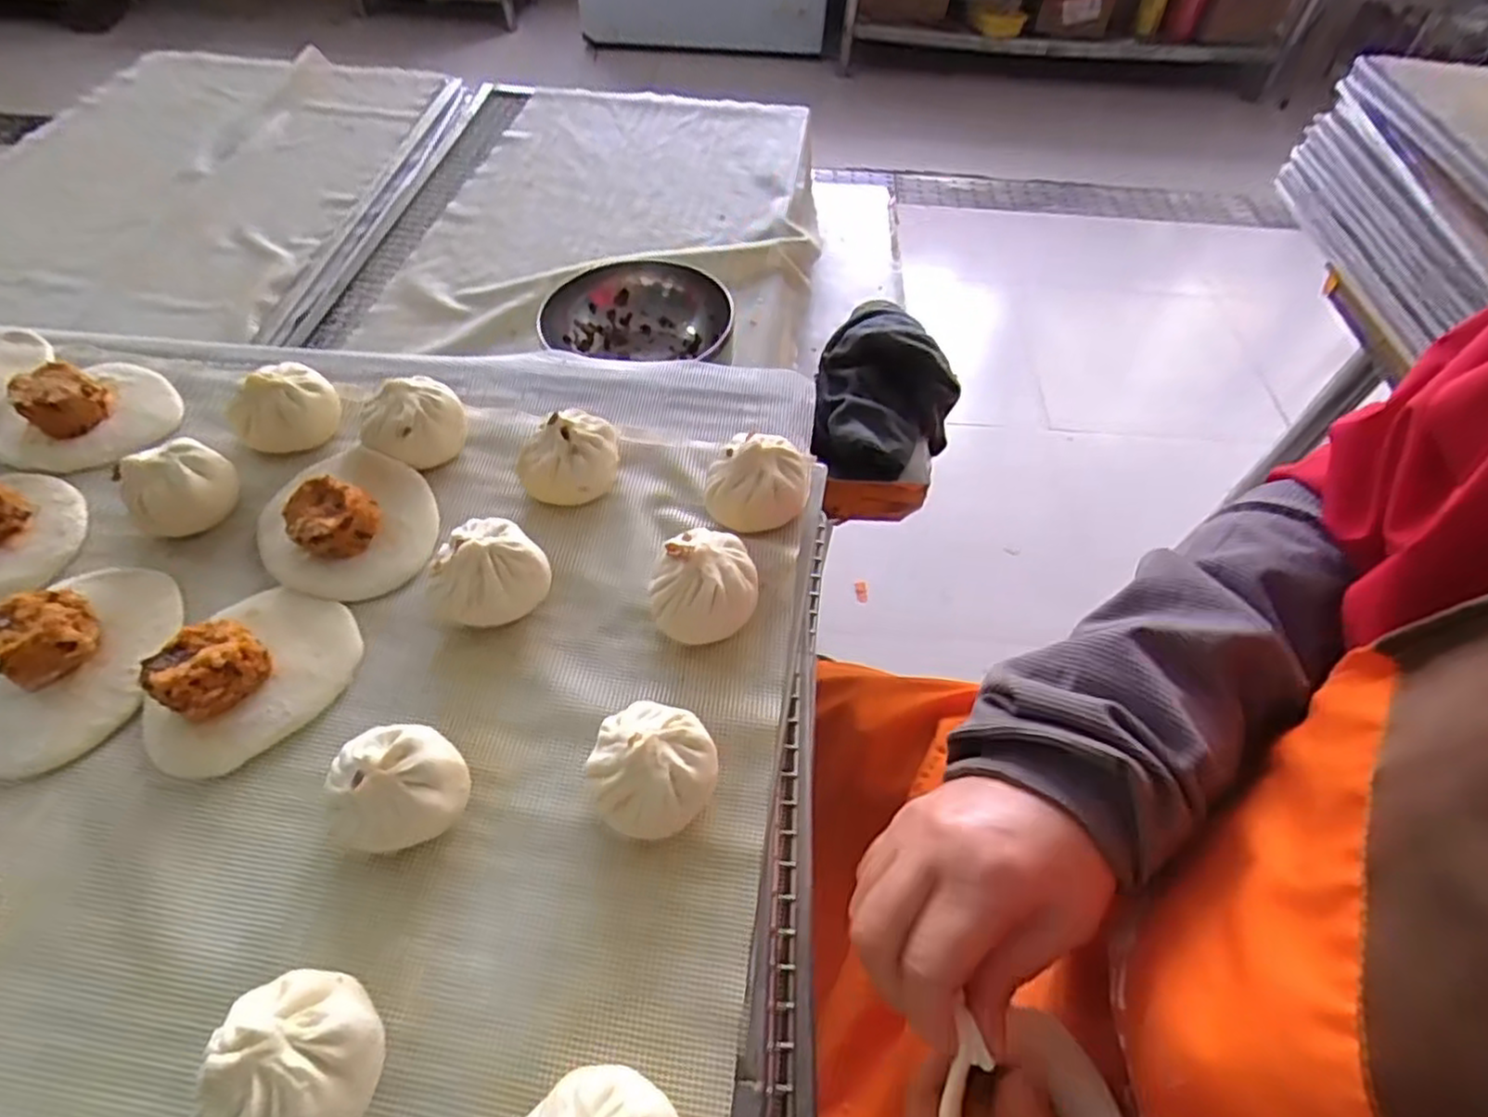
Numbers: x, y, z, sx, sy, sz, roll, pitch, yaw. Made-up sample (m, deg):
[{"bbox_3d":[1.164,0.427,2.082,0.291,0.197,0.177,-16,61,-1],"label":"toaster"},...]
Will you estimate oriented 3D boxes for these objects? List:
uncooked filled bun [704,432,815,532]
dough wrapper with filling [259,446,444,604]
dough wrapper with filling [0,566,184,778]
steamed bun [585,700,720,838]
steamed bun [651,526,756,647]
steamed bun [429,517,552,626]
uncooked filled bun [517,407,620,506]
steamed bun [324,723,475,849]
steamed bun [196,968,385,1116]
[{"bbox_3d":[0.008,-0.038,0.402,0.055,0.048,0.044,4,54,0],"label":"uncooked filled bun"},{"bbox_3d":[-0.221,-0.025,0.390,0.100,0.027,0.084,11,54,5],"label":"dough wrapper with filling"},{"bbox_3d":[-0.320,0.043,0.338,0.080,0.028,0.102,19,55,11],"label":"dough wrapper with filling"},{"bbox_3d":[-0.039,0.089,0.307,0.051,0.043,0.052,1,54,-2],"label":"steamed bun"},{"bbox_3d":[-0.019,0.013,0.358,0.050,0.046,0.052,1,54,-2],"label":"steamed bun"},{"bbox_3d":[-0.127,0.007,0.360,0.053,0.041,0.046,-23,58,-18],"label":"steamed bun"},{"bbox_3d":[-0.098,-0.057,0.412,0.050,0.040,0.046,1,54,-2],"label":"uncooked filled bun"},{"bbox_3d":[-0.142,0.094,0.299,0.054,0.045,0.047,-10,55,-10],"label":"steamed bun"},{"bbox_3d":[-0.149,0.170,0.244,0.051,0.043,0.054,1,54,-2],"label":"steamed bun"}]

